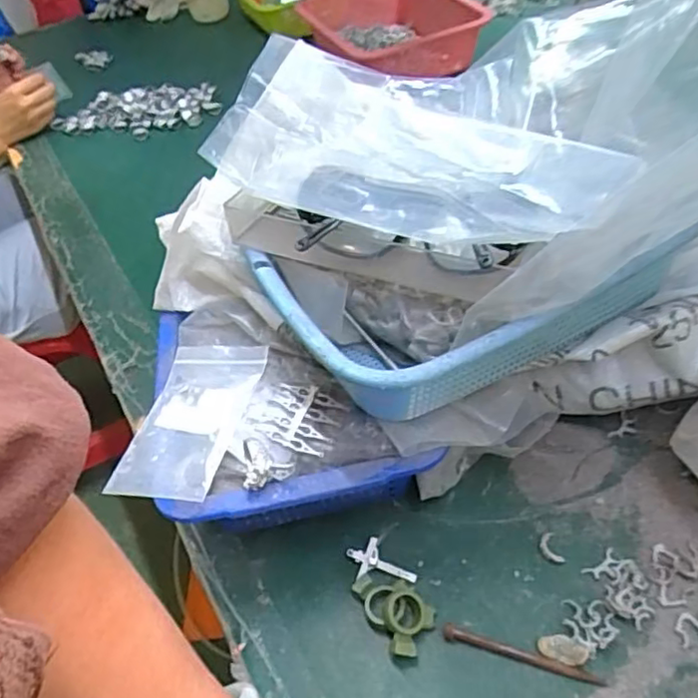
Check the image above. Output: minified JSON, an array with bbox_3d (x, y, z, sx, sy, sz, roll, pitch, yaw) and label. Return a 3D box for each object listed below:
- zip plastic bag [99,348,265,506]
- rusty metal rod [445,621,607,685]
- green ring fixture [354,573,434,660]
[{"bbox_3d":[-0.109,0.046,0.430,0.074,0.025,0.119,7,48,17],"label":"zip plastic bag"},{"bbox_3d":[0.104,0.186,0.384,0.094,0.004,0.009,10,49,20],"label":"rusty metal rod"},{"bbox_3d":[0.030,0.165,0.406,0.035,0.015,0.059,-31,48,-19],"label":"green ring fixture"}]

